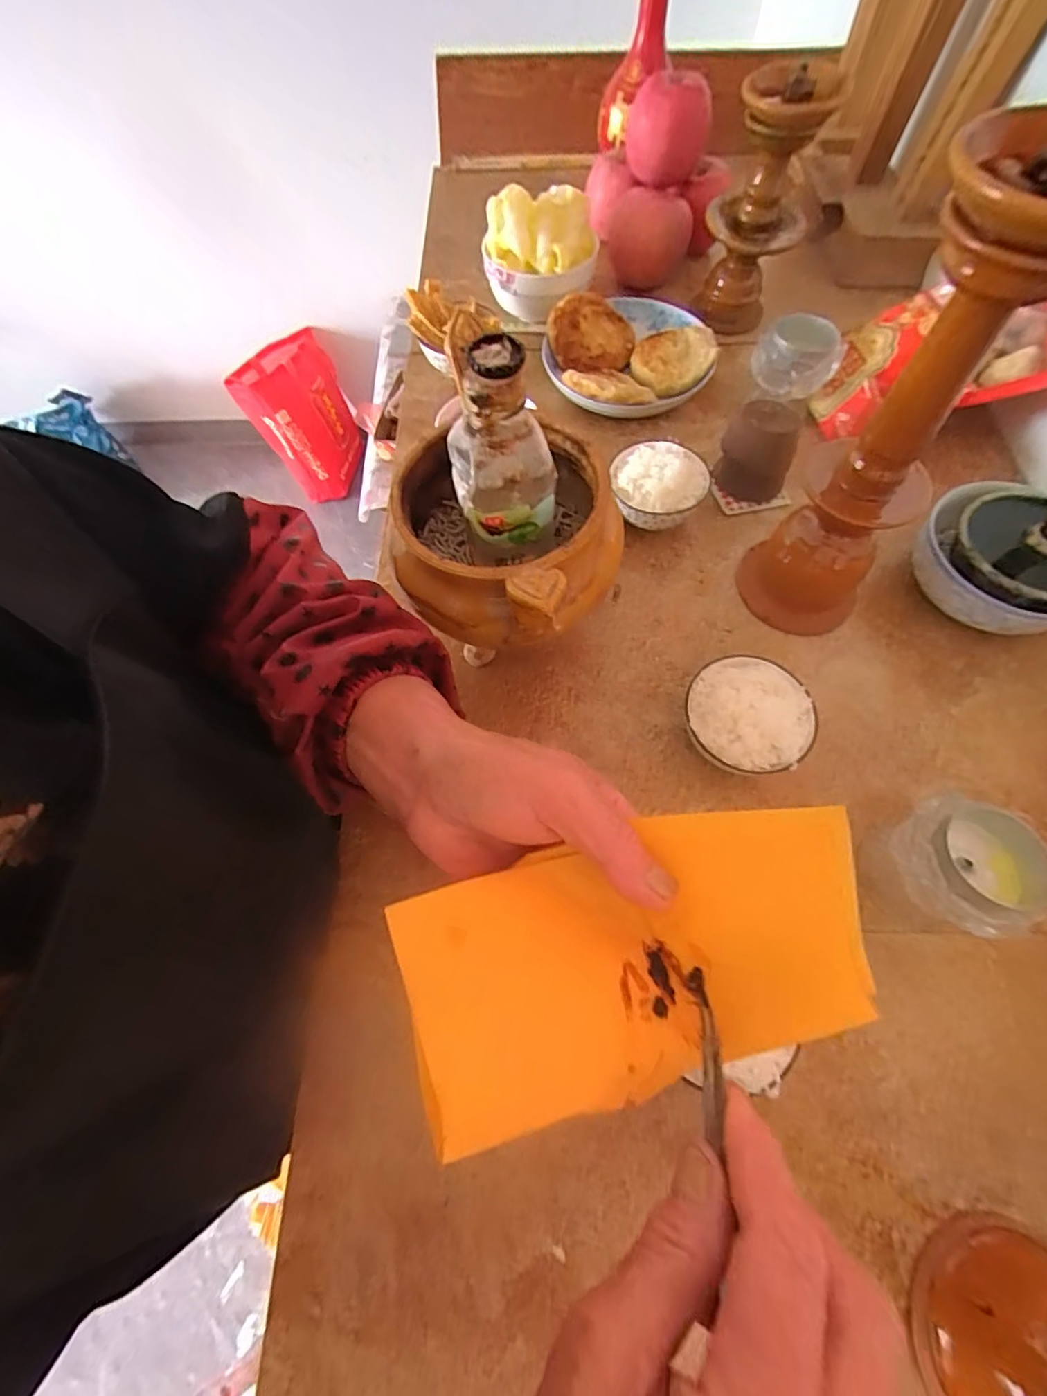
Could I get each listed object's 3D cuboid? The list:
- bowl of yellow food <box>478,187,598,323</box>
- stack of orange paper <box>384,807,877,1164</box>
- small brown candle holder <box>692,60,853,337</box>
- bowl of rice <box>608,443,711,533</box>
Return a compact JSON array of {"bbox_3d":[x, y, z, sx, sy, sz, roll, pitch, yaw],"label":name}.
[{"bbox_3d":[0.018,-0.468,0.559,0.117,0.088,0.100,-2,65,1],"label":"bowl of yellow food"},{"bbox_3d":[0.032,0.094,0.185,0.142,0.054,0.084,-12,65,-7],"label":"stack of orange paper"},{"bbox_3d":[0.241,-0.500,0.544,0.095,0.190,0.098,16,67,10],"label":"small brown candle holder"},{"bbox_3d":[0.116,-0.181,0.469,0.081,0.056,0.074,-1,65,2],"label":"bowl of rice"}]

